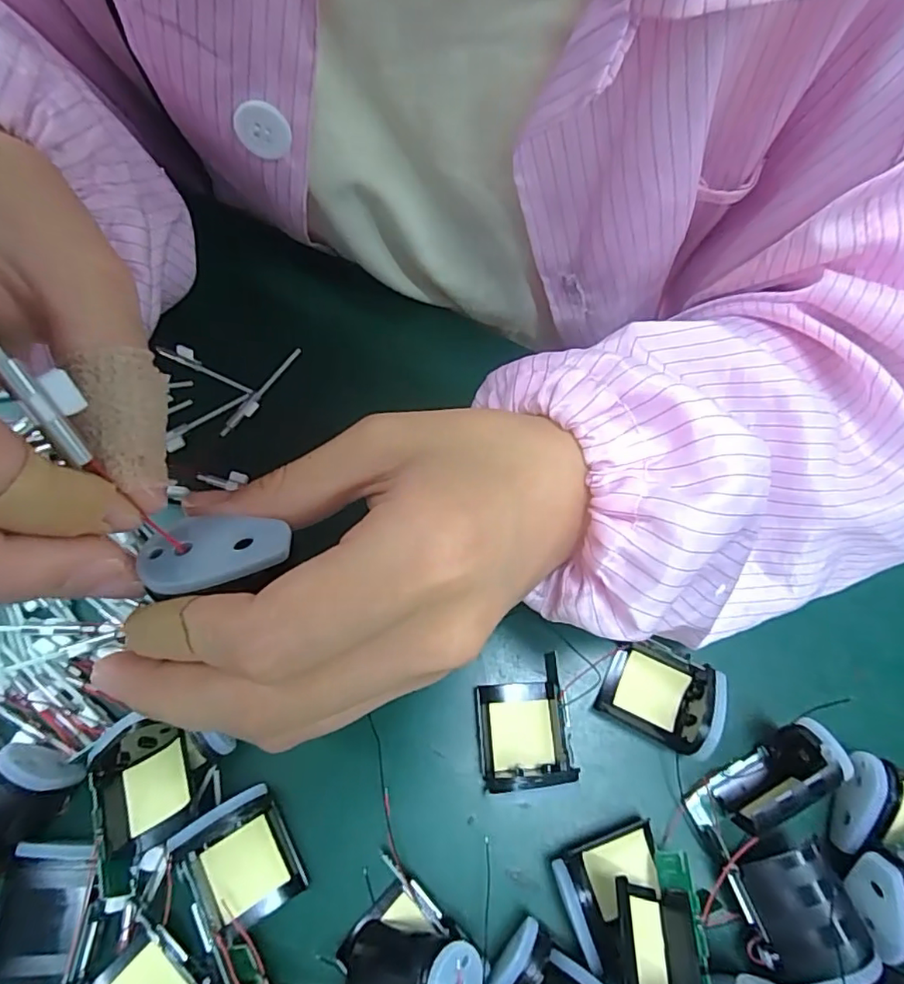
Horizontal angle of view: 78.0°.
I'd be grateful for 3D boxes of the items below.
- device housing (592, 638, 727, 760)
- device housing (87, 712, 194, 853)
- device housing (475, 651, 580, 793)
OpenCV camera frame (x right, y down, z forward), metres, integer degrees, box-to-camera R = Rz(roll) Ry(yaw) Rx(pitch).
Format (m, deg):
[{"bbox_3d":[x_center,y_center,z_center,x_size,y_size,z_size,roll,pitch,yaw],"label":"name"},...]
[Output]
[{"bbox_3d":[0.085,0.080,0.224,0.042,0.019,0.035,25,70,11],"label":"device housing"},{"bbox_3d":[-0.115,0.109,0.211,0.032,0.020,0.042,-24,69,-8],"label":"device housing"},{"bbox_3d":[0.028,0.092,0.223,0.036,0.018,0.046,-6,67,-1],"label":"device housing"}]

